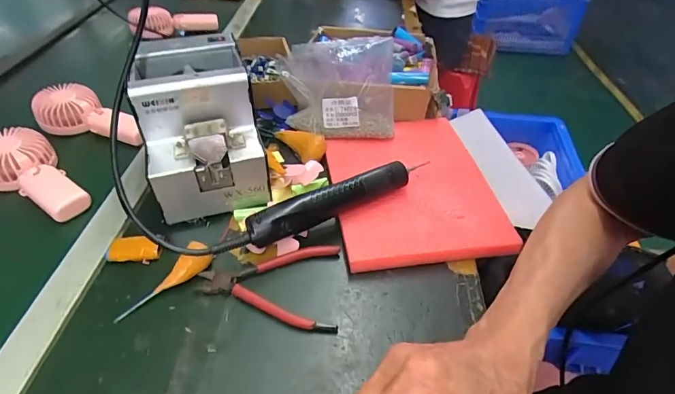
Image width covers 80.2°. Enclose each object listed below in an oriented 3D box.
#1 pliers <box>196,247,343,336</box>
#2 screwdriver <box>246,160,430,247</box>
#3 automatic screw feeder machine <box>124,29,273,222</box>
[{"bbox_3d":[-0.070,0.091,0.409,0.138,0.013,0.094,0,43,-2],"label":"pliers"},{"bbox_3d":[0.007,-0.001,0.464,0.229,0.041,0.029,-21,48,-23],"label":"screwdriver"},{"bbox_3d":[-0.167,-0.084,0.489,0.129,0.154,0.172,-13,45,-16],"label":"automatic screw feeder machine"}]

